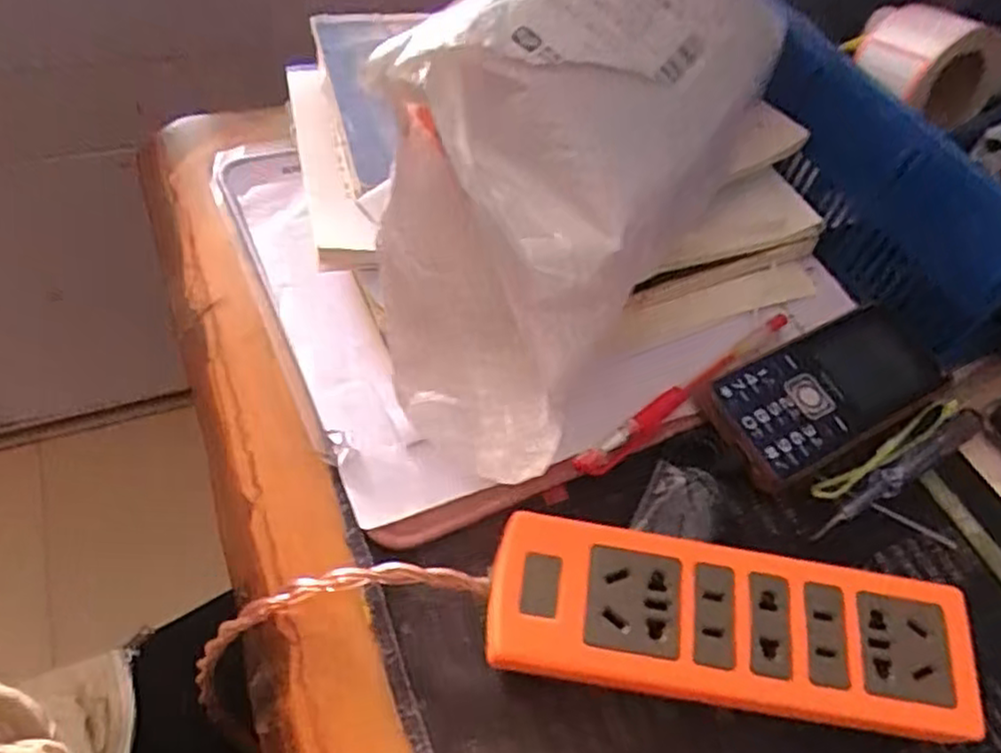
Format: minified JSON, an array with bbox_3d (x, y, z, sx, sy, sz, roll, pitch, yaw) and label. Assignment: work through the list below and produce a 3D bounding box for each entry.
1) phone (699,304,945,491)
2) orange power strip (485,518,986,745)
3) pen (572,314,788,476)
[{"bbox_3d":[0.161,0.005,0.348,0.125,0.018,0.054,-23,60,-19],"label":"phone"},{"bbox_3d":[0.085,0.095,0.268,0.177,0.033,0.054,8,55,1],"label":"orange power strip"},{"bbox_3d":[0.093,0.005,0.346,0.147,0.007,0.012,-33,64,-24],"label":"pen"}]

